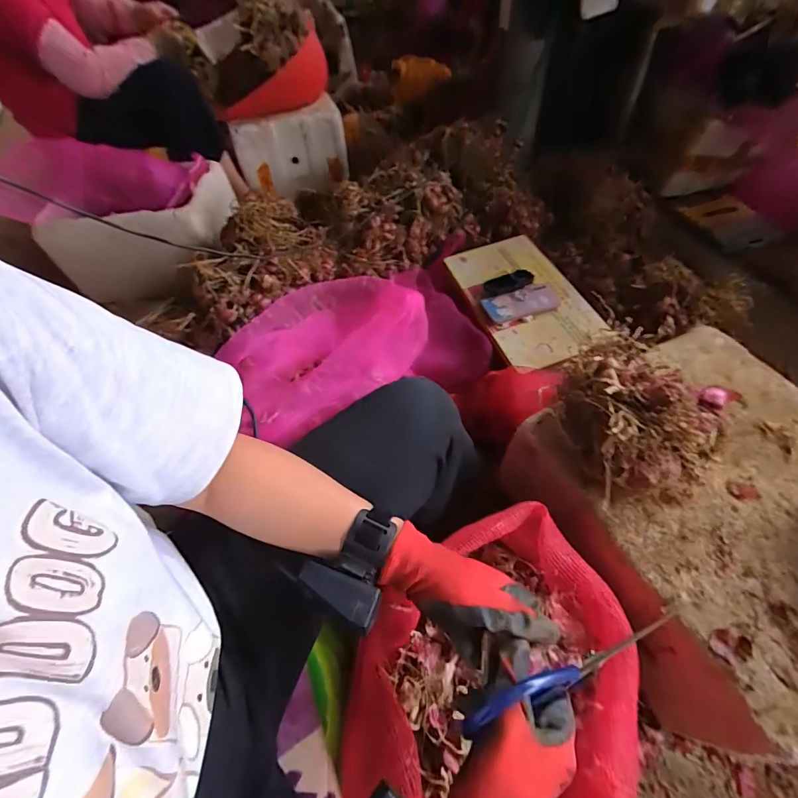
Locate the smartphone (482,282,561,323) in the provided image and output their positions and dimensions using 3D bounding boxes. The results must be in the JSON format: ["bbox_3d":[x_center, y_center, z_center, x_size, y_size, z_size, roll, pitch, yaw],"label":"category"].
[{"bbox_3d":[0.272,-0.210,0.863,0.172,0.011,0.072,-17,70,-11],"label":"smartphone"}]

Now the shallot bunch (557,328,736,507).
[{"bbox_3d":[0.323,0.010,0.524,0.190,0.110,0.222,-8,57,-1],"label":"shallot bunch"}]

